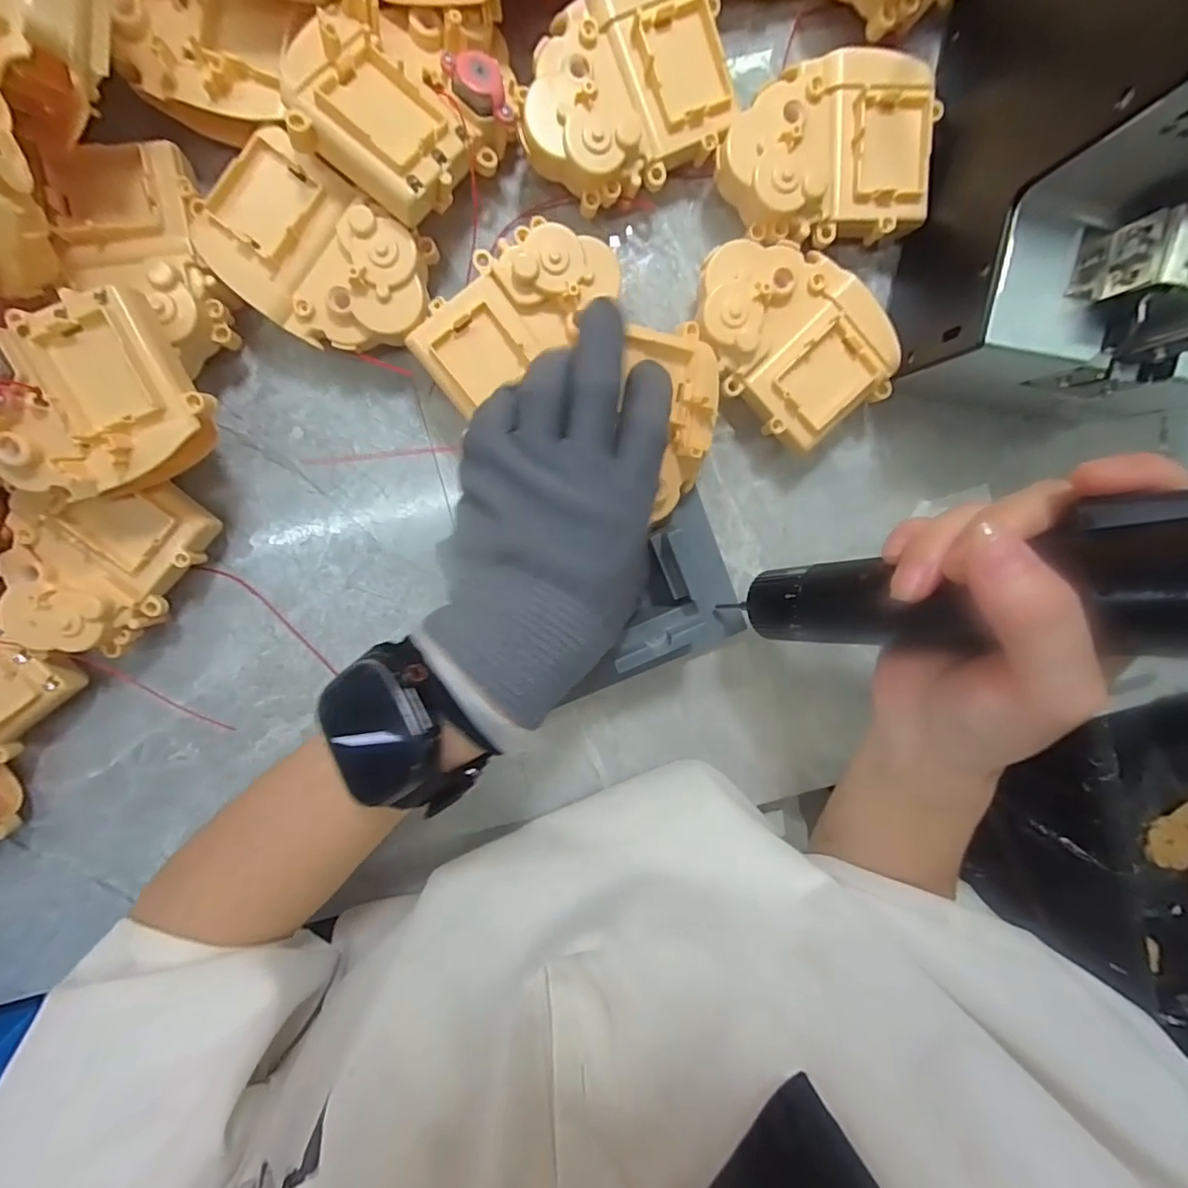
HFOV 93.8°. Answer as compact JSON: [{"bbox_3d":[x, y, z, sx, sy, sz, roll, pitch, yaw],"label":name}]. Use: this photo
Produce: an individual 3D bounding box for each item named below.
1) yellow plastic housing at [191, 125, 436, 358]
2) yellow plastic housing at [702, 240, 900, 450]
[{"bbox_3d":[-0.121,-0.150,0.257,0.098,0.038,0.066,31,96,-8],"label":"yellow plastic housing"},{"bbox_3d":[0.094,-0.124,0.274,0.071,0.036,0.097,-43,99,4],"label":"yellow plastic housing"}]

